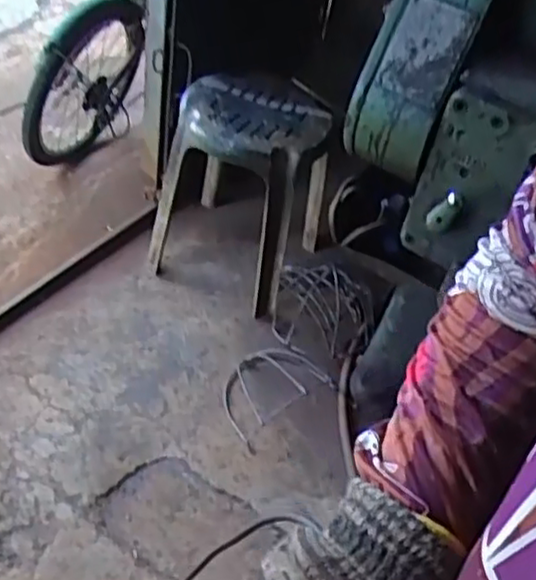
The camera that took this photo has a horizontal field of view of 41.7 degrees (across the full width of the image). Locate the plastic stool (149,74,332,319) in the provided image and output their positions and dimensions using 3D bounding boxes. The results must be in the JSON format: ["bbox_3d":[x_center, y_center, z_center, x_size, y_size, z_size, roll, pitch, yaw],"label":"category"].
[{"bbox_3d":[-0.068,-0.235,1.680,0.351,0.449,0.322,25,48,12],"label":"plastic stool"}]

